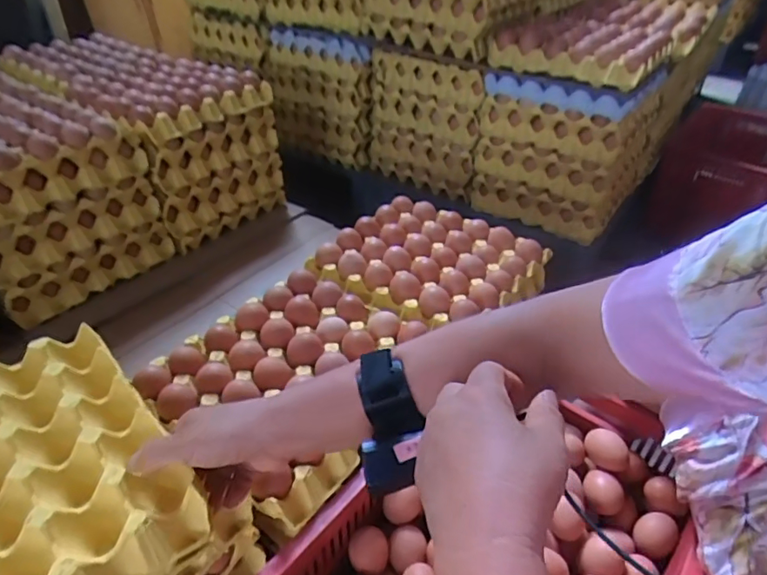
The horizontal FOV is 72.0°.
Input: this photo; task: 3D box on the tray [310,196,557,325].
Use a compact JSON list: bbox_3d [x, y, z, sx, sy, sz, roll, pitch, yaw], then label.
[{"bbox_3d":[0.071,-0.044,0.823,0.290,0.046,0.250,26,42,27],"label":"tray"}]

